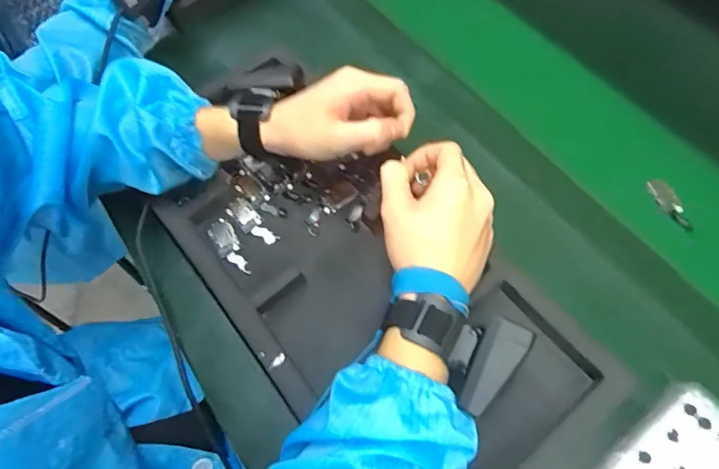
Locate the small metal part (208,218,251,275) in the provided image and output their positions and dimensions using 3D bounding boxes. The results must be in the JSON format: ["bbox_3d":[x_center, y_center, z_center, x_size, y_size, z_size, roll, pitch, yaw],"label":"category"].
[{"bbox_3d":[-0.125,0.012,0.460,0.022,0.005,0.068,-27,64,-13],"label":"small metal part"}]

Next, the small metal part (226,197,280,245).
[{"bbox_3d":[-0.106,-0.012,0.471,0.021,0.006,0.065,-39,67,-18],"label":"small metal part"}]

